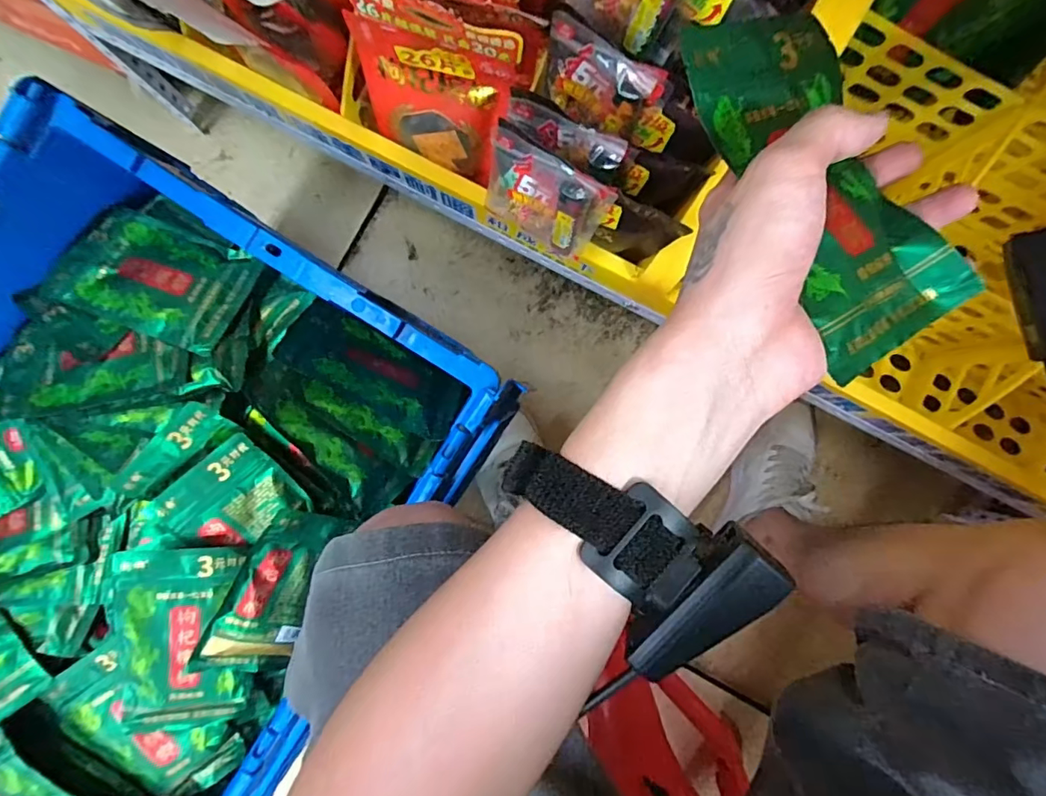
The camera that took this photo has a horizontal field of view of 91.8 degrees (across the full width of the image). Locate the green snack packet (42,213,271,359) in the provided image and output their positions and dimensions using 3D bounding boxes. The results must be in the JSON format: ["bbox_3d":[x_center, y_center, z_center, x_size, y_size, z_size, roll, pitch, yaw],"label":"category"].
[{"bbox_3d":[-0.314,-0.105,0.434,0.152,0.015,0.100,19,72,3],"label":"green snack packet"}]

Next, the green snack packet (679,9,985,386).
[{"bbox_3d":[0.134,-0.093,0.223,0.093,0.014,0.153,-27,90,-22],"label":"green snack packet"}]

